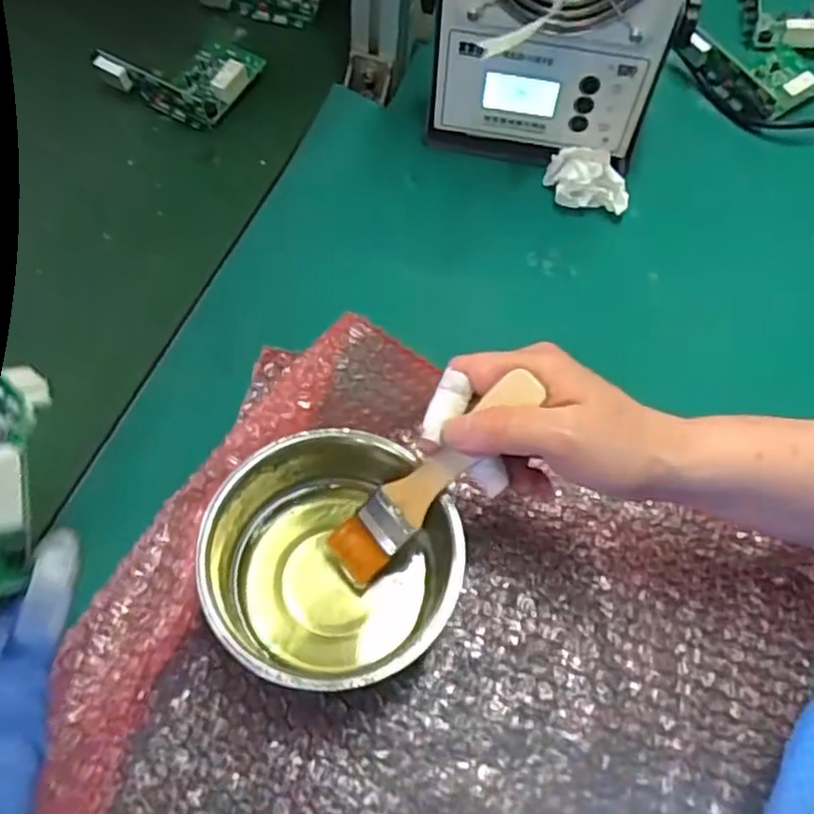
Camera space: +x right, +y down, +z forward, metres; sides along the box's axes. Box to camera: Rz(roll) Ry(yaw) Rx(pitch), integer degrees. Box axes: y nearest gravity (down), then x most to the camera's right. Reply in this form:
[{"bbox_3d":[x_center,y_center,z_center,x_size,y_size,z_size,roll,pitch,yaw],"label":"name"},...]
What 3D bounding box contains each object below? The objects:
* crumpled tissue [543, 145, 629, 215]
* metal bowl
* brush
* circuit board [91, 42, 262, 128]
[{"bbox_3d":[0.136,-0.172,0.517,0.059,0.034,0.037,9,61,2],"label":"crumpled tissue"},{"bbox_3d":[-0.037,0.080,0.355,0.114,0.071,0.121,1,61,-2],"label":"metal bowl"},{"bbox_3d":[0.010,0.035,0.340,0.013,0.143,0.027,0,48,-55],"label":"brush"},{"bbox_3d":[-0.181,-0.272,0.559,0.107,0.031,0.073,23,62,7],"label":"circuit board"}]

